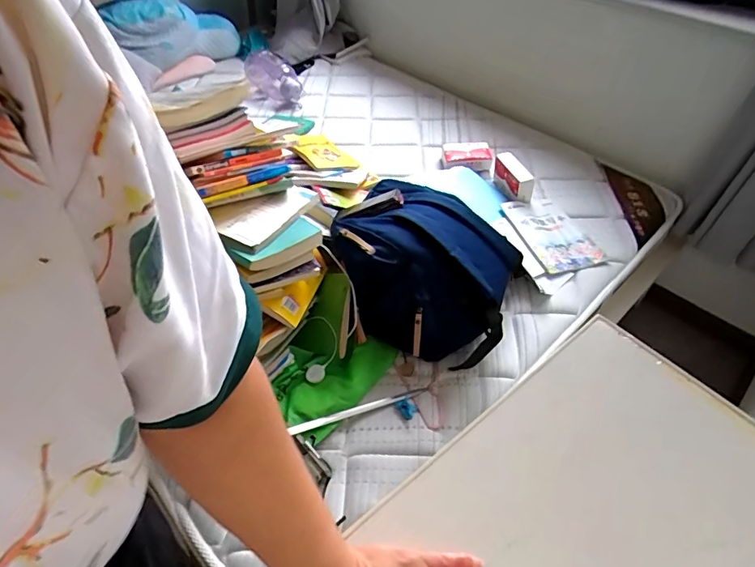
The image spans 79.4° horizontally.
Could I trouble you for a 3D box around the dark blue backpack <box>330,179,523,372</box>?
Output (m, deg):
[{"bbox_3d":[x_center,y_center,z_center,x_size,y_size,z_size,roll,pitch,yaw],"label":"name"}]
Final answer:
[{"bbox_3d":[0.103,-0.047,0.995,0.411,0.212,0.360,27,53,22],"label":"dark blue backpack"}]

